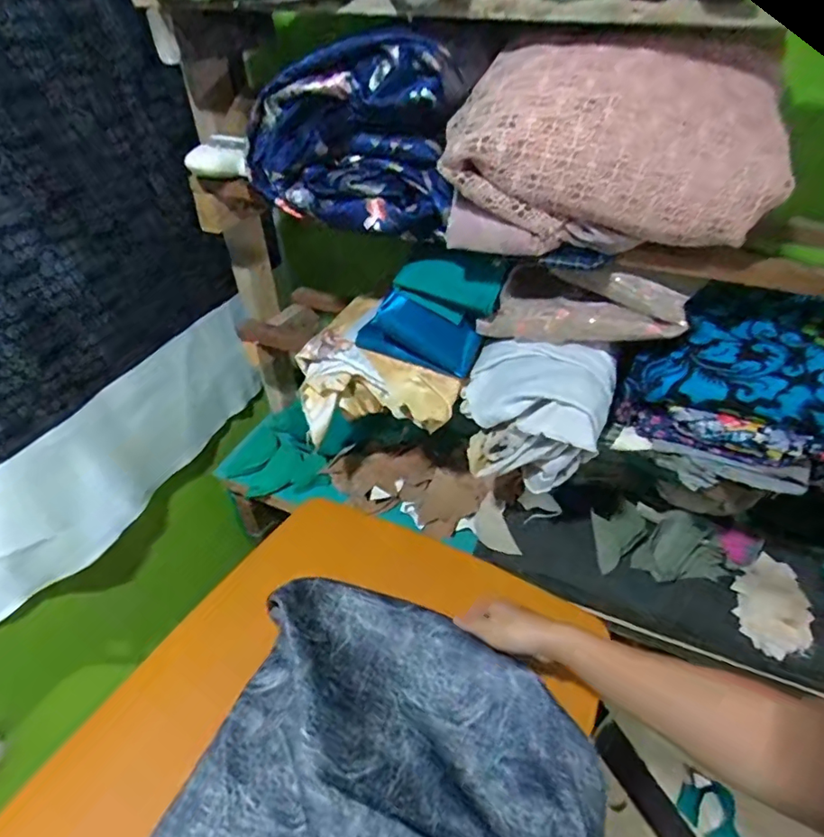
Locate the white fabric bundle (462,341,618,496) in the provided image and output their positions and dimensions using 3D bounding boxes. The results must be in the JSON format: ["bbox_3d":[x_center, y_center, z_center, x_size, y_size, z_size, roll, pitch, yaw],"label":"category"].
[{"bbox_3d":[0.156,0.000,0.706,0.184,0.175,0.113,15,42,18],"label":"white fabric bundle"}]

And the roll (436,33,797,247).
[{"bbox_3d":[0.202,-0.281,0.544,0.318,0.142,0.181,10,41,13],"label":"roll"}]

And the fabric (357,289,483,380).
[{"bbox_3d":[0.005,-0.111,0.714,0.170,0.084,0.038,8,41,10],"label":"fabric"}]

